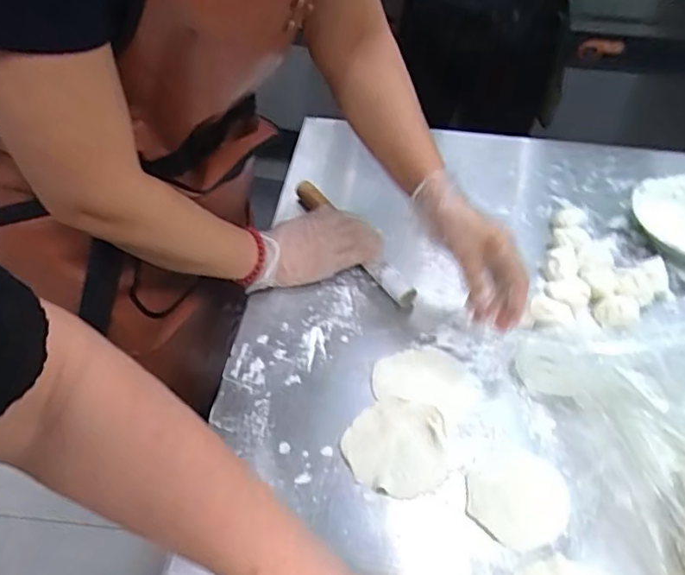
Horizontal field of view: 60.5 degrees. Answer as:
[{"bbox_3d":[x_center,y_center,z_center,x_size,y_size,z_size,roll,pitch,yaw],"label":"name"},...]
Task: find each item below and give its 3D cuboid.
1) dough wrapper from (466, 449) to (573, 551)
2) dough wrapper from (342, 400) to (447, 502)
[{"bbox_3d":[0.160,0.187,0.529,0.094,0.005,0.083,-31,56,-30],"label":"dough wrapper"},{"bbox_3d":[0.051,0.148,0.553,0.095,0.010,0.093,11,46,5],"label":"dough wrapper"}]

